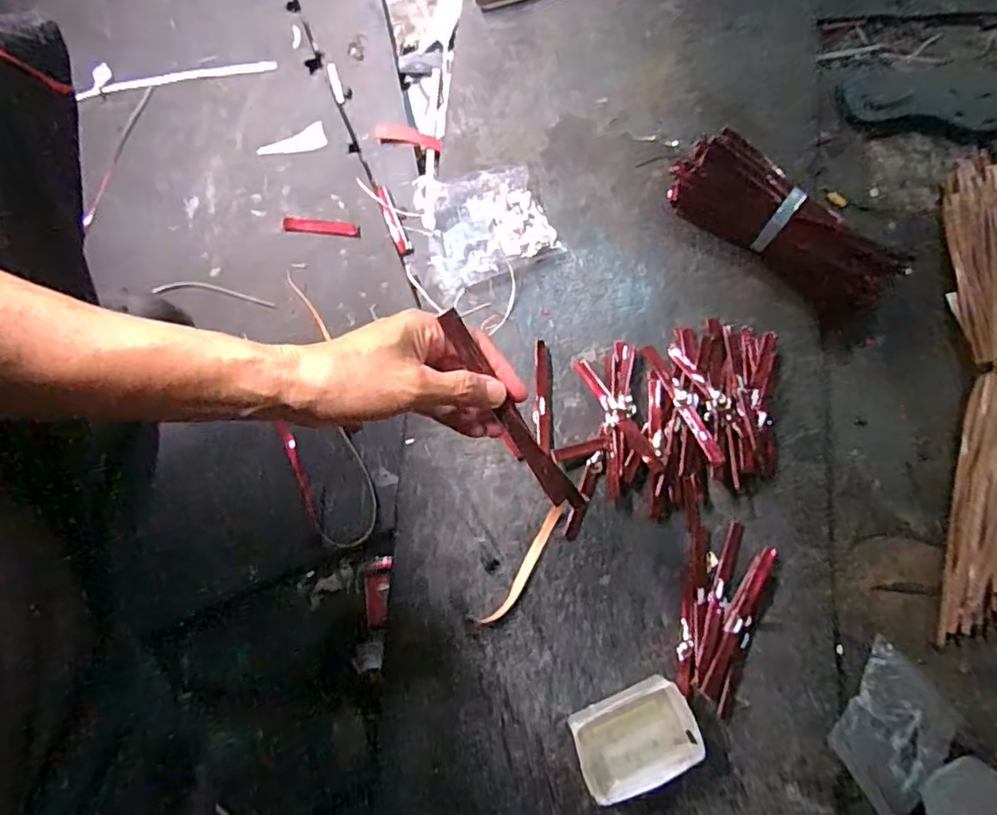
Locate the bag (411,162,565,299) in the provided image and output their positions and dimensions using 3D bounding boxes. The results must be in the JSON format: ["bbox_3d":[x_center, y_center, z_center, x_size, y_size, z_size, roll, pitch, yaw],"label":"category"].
[{"bbox_3d":[-0.016,-0.201,0.658,0.142,0.039,0.115,-24,78,-8],"label":"bag"}]

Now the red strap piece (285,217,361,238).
[{"bbox_3d":[-0.191,-0.197,0.659,0.080,0.008,0.016,5,76,-1],"label":"red strap piece"}]

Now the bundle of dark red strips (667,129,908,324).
[{"bbox_3d":[0.299,-0.193,0.648,0.256,0.058,0.076,38,78,8],"label":"bundle of dark red strips"}]

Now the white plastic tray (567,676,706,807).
[{"bbox_3d":[0.116,0.285,0.527,0.105,0.050,0.069,-23,77,-7],"label":"white plastic tray"}]

